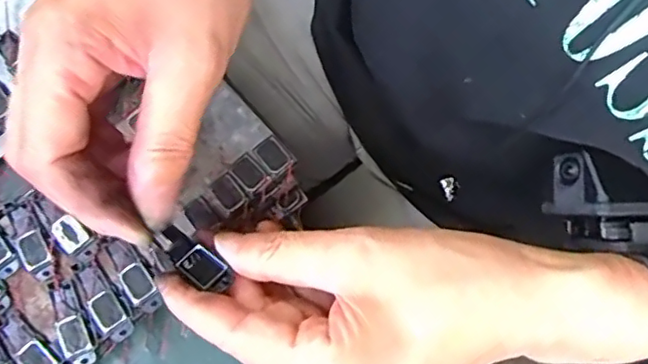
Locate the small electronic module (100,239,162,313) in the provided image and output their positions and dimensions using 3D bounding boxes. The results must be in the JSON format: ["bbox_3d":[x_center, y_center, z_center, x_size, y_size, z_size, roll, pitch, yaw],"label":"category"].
[{"bbox_3d":[-0.086,0.041,0.273,0.015,0.005,0.037,-39,82,-7],"label":"small electronic module"}]

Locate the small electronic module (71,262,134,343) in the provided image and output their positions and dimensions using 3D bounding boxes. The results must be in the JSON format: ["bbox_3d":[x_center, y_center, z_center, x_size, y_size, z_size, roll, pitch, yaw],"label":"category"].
[{"bbox_3d":[-0.100,0.053,0.271,0.013,0.004,0.040,-35,82,-6],"label":"small electronic module"}]

